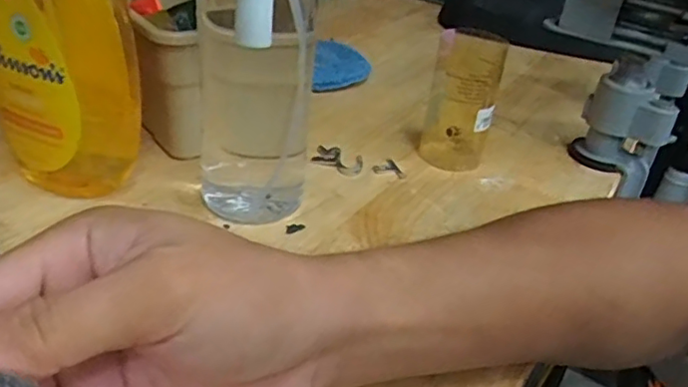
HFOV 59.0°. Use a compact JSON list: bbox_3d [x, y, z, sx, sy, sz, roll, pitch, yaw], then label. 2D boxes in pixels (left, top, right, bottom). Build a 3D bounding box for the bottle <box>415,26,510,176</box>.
[{"bbox_3d":[0.092,-0.074,0.475,0.051,0.102,0.052,14,33,9],"label":"bottle"}]

